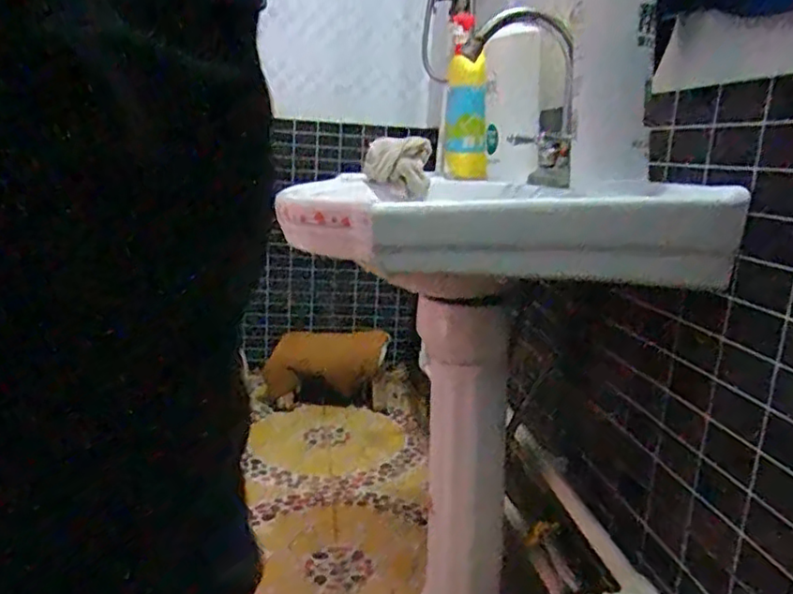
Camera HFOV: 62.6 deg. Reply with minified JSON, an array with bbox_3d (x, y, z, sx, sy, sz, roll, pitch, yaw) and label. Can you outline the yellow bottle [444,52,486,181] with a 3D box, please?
[{"bbox_3d":[0.111,-0.282,1.033,0.072,0.186,0.074,4,12,4],"label":"yellow bottle"}]

